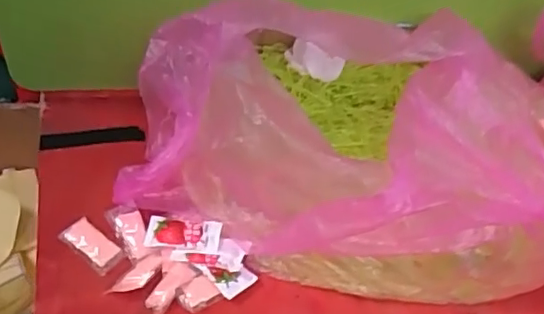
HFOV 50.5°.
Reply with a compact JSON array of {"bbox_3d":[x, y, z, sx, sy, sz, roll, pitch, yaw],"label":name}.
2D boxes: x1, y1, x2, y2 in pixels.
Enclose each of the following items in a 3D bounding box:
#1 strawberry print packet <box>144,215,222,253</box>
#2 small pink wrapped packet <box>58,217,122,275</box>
[{"bbox_3d":[-0.068,0.058,0.441,0.055,0.007,0.027,9,48,2],"label":"strawberry print packet"},{"bbox_3d":[-0.138,0.066,0.441,0.047,0.008,0.023,33,53,21],"label":"small pink wrapped packet"}]

